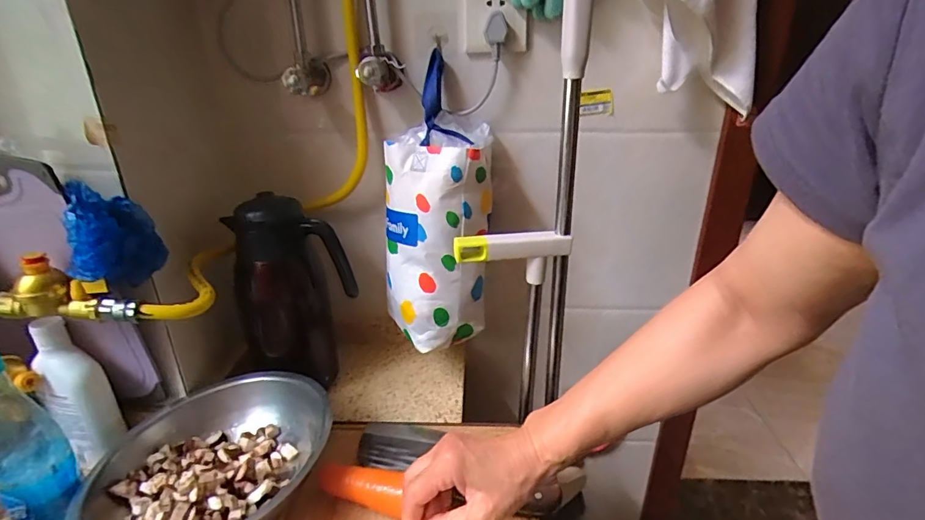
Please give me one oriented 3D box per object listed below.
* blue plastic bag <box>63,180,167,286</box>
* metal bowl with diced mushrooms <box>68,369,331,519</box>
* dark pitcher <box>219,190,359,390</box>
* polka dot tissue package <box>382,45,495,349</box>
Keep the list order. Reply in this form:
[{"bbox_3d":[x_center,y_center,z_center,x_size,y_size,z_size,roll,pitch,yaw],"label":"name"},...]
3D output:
[{"bbox_3d":[-0.366,-0.026,0.501,0.083,0.094,0.063,-16,28,-32],"label":"blue plastic bag"},{"bbox_3d":[-0.279,0.235,0.540,0.252,0.072,0.252,-9,25,-18],"label":"metal bowl with diced mushrooms"},{"bbox_3d":[-0.242,0.061,0.699,0.136,0.298,0.117,-17,29,-33],"label":"dark pitcher"},{"bbox_3d":[-0.035,-0.056,0.664,0.154,0.331,0.114,-3,24,-5],"label":"polka dot tissue package"}]

